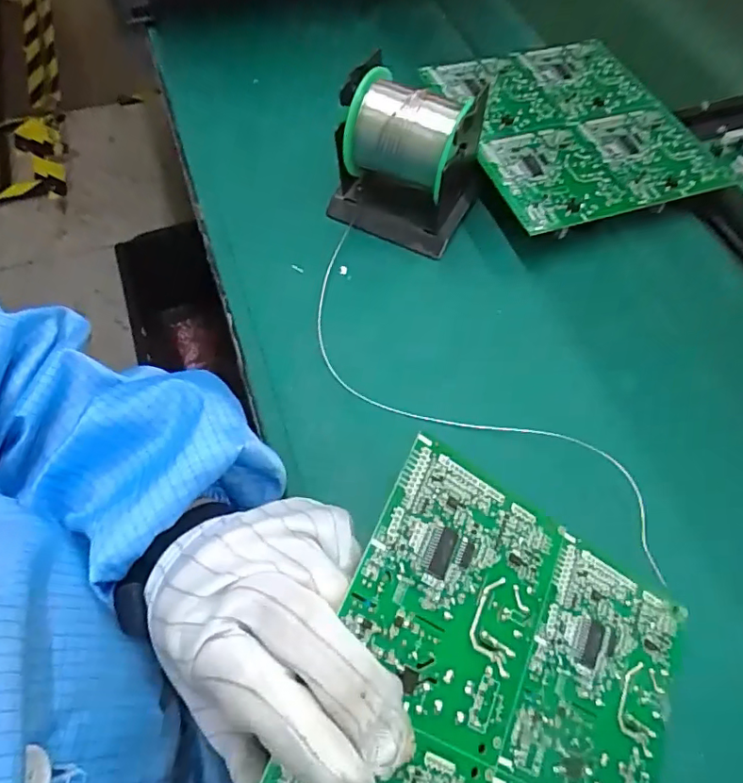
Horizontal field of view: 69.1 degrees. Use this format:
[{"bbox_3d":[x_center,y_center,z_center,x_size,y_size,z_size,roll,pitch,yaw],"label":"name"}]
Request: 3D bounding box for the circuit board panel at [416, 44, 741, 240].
[{"bbox_3d":[0.152,-0.209,0.422,0.181,0.009,0.189,-17,62,-14],"label":"circuit board panel"}]

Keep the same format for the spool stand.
[{"bbox_3d":[0.027,-0.162,0.370,0.096,0.078,0.087,25,69,9],"label":"spool stand"}]

